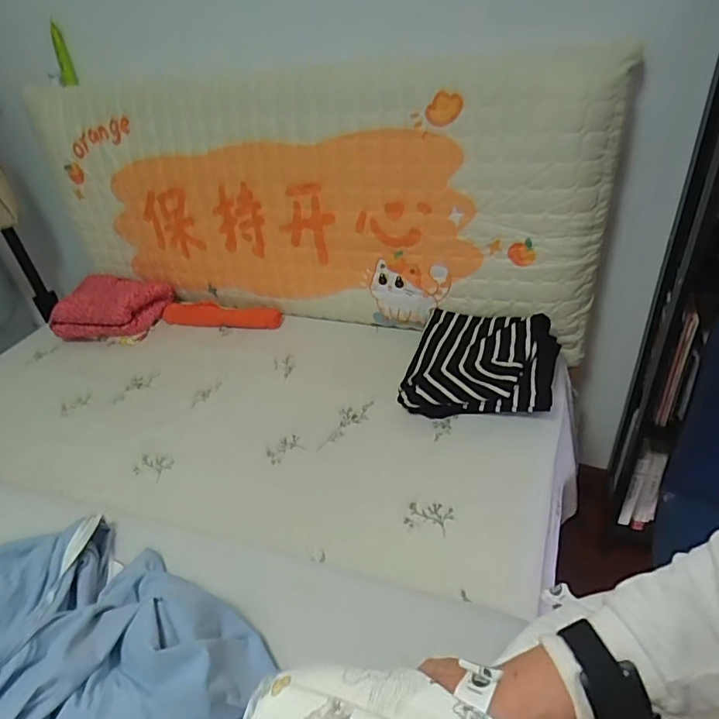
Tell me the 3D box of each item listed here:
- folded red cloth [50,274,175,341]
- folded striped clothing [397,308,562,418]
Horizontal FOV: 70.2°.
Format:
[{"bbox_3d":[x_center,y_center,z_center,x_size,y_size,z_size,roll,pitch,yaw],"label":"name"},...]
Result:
[{"bbox_3d":[-0.703,-0.152,1.447,0.302,0.119,0.189,0,37,10],"label":"folded red cloth"},{"bbox_3d":[0.253,0.017,1.068,0.289,0.122,0.274,12,41,24],"label":"folded striped clothing"}]

